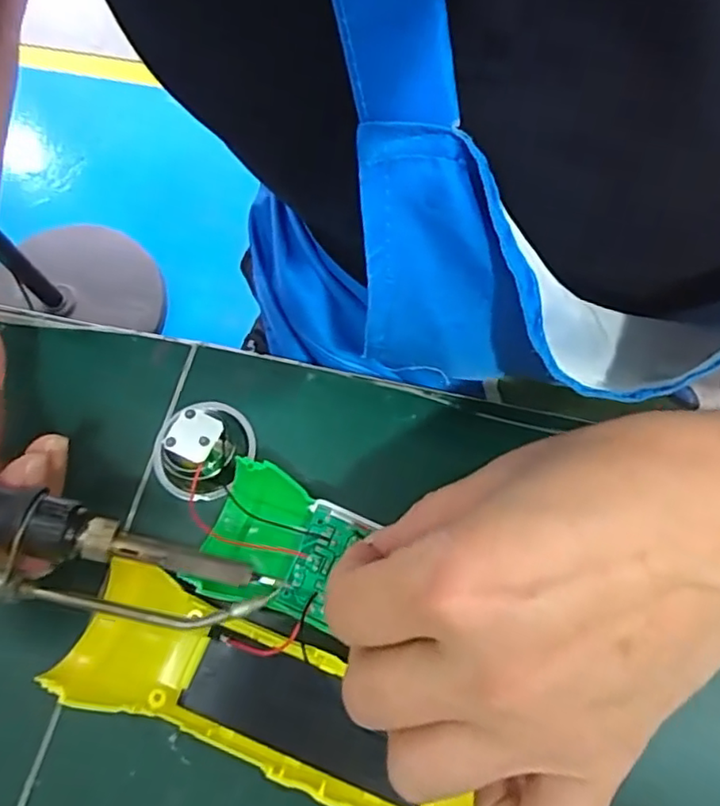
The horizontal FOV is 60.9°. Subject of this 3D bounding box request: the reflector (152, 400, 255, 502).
[{"bbox_3d":[-0.068,0.016,0.256,0.043,0.024,0.043,-1,68,2],"label":"reflector"}]

